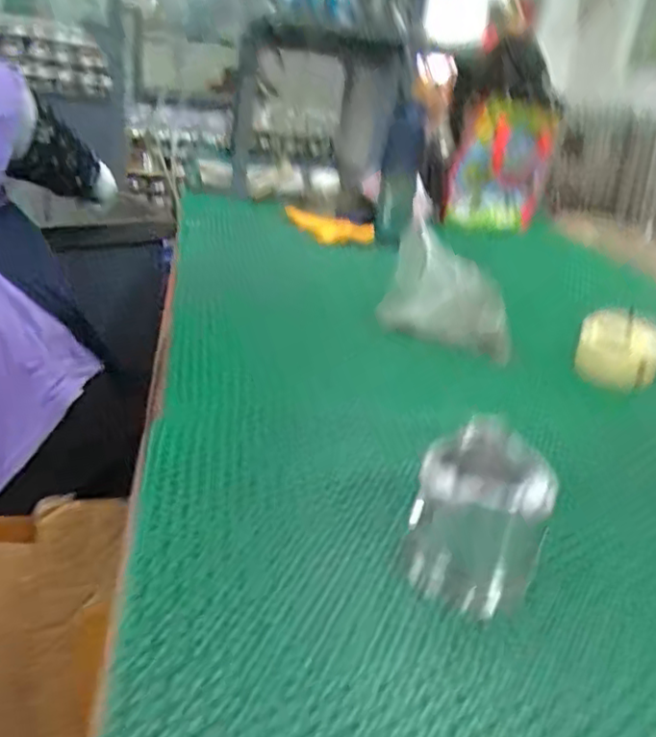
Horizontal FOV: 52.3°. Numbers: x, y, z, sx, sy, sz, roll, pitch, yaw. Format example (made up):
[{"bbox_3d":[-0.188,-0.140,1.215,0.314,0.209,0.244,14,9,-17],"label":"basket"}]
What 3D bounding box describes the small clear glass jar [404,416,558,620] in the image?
[{"bbox_3d":[0.107,0.102,0.472,0.089,0.092,0.087,14,26,16],"label":"small clear glass jar"}]

